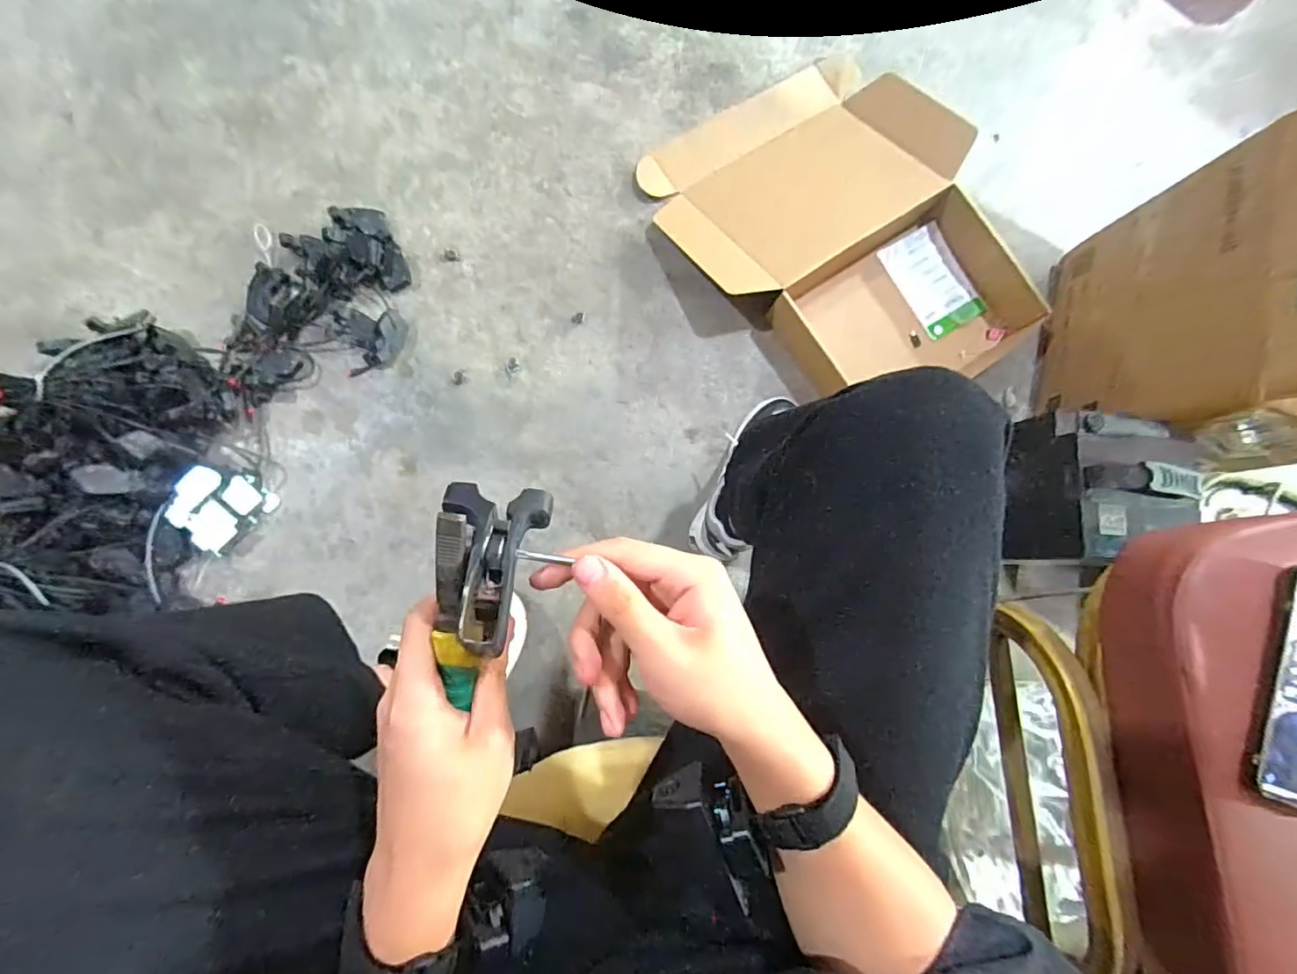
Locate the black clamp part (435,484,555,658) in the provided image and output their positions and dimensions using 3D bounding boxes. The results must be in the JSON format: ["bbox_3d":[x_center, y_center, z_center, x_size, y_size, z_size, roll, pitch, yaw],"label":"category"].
[{"bbox_3d":[-0.072,0.035,0.247,0.046,0.025,0.072,6,82,-6],"label":"black clamp part"}]

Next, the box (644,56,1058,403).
[{"bbox_3d":[0.326,-0.409,0.879,0.472,0.099,0.579,-34,87,-10],"label":"box"}]

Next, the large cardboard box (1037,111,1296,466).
[{"bbox_3d":[0.785,-0.227,0.751,0.216,0.410,0.402,19,81,-4],"label":"large cardboard box"}]

